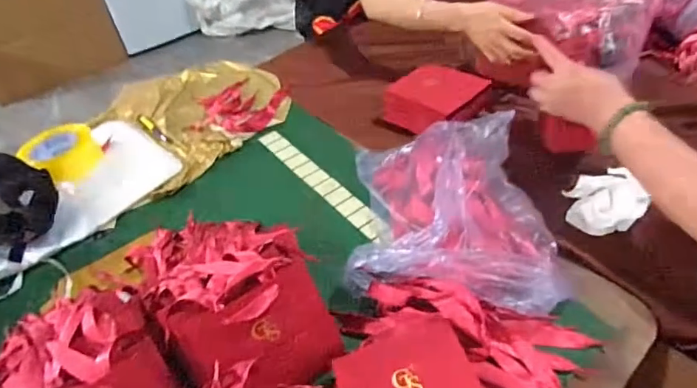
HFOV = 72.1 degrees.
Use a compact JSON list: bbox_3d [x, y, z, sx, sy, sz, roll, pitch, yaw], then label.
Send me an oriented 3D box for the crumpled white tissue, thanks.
[{"bbox_3d":[0.358,0.009,0.670,0.103,0.047,0.082,-8,43,-1],"label":"crumpled white tissue"}]

